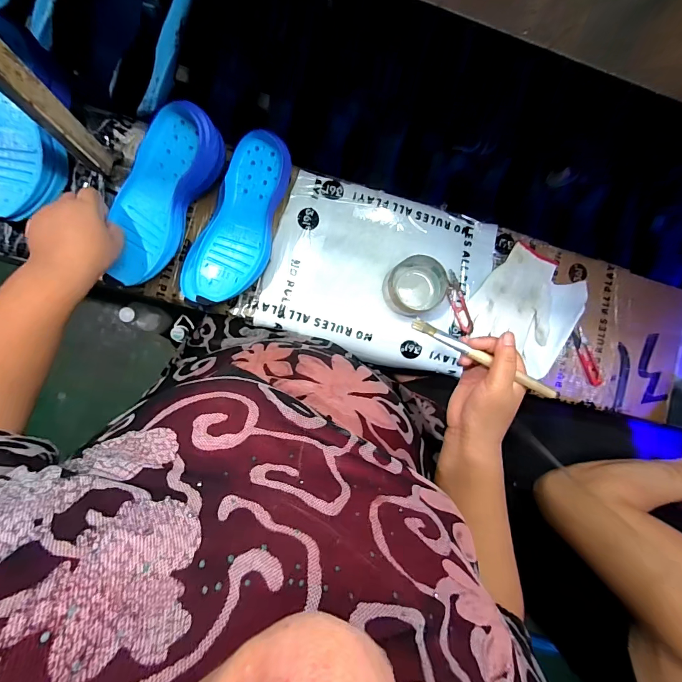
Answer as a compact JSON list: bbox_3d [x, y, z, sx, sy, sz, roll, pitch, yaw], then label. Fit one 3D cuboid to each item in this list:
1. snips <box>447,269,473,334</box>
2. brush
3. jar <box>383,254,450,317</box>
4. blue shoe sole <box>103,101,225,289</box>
[{"bbox_3d":[0.187,-0.062,0.574,0.027,0.007,0.102,-18,89,-7],"label":"snips"},{"bbox_3d":[0.146,0.017,0.375,0.159,0.009,0.012,29,84,11],"label":"brush"},{"bbox_3d":[0.110,-0.081,0.542,0.084,0.049,0.084,0,87,-7],"label":"jar"},{"bbox_3d":[-0.231,-0.178,0.465,0.087,0.056,0.229,30,103,-4],"label":"blue shoe sole"}]

